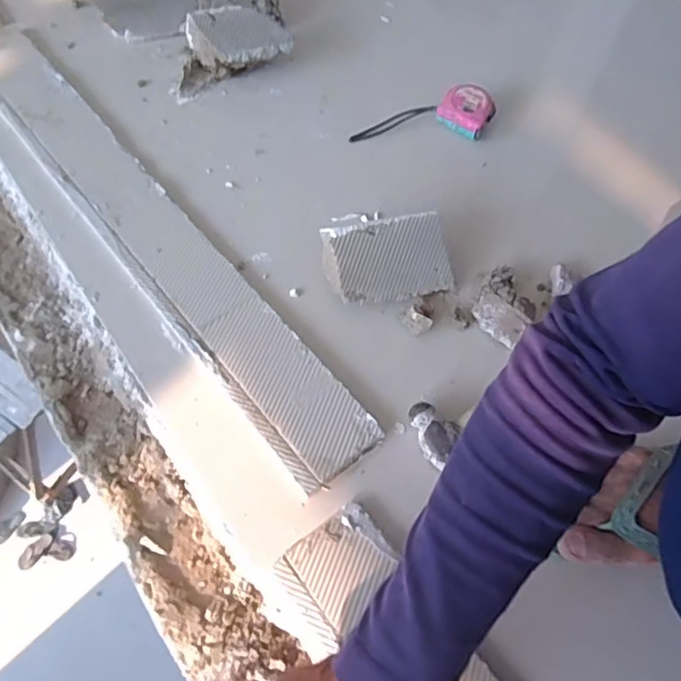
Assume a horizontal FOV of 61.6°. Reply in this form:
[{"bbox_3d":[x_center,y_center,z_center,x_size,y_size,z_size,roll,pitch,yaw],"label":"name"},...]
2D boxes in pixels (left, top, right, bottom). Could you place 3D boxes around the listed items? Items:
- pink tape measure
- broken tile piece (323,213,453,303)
[{"bbox_3d":[0.110,-0.301,0.755,0.182,0.039,0.072,1,61,-2],"label":"pink tape measure"},{"bbox_3d":[0.052,-0.088,0.612,0.131,0.024,0.085,-11,103,-14],"label":"broken tile piece"}]

